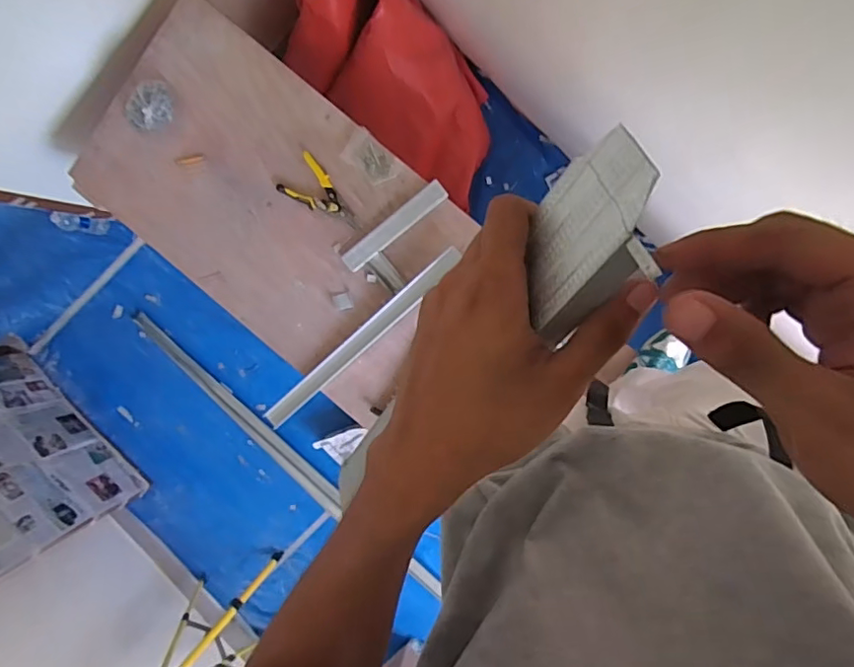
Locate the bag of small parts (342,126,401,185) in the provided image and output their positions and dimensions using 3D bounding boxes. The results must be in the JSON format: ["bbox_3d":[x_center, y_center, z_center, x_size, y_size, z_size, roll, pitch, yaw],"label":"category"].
[{"bbox_3d":[-0.139,-0.442,1.409,0.138,0.020,0.085,41,99,3],"label":"bag of small parts"}]

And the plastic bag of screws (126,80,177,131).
[{"bbox_3d":[-0.738,-0.606,1.478,0.120,0.051,0.134,16,97,6],"label":"plastic bag of screws"}]

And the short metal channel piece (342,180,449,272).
[{"bbox_3d":[-0.084,-0.277,1.438,0.311,0.026,0.059,-37,89,9],"label":"short metal channel piece"}]

